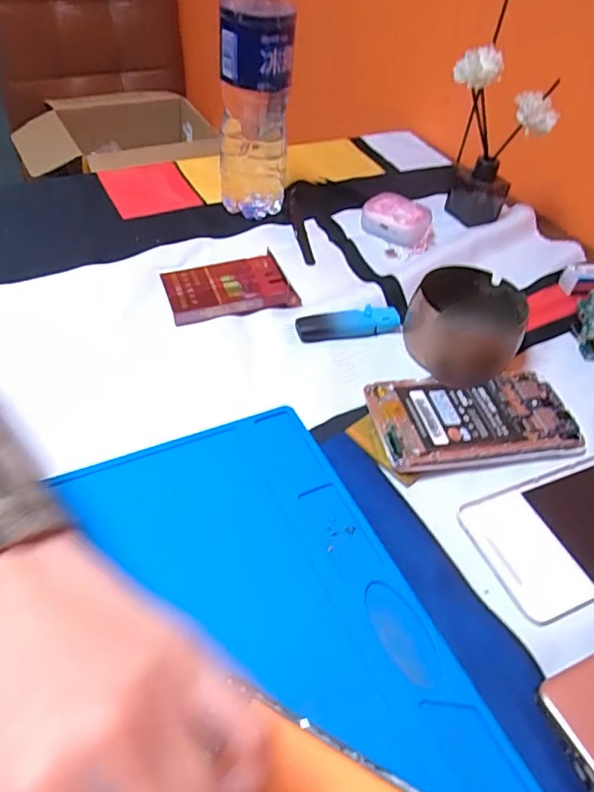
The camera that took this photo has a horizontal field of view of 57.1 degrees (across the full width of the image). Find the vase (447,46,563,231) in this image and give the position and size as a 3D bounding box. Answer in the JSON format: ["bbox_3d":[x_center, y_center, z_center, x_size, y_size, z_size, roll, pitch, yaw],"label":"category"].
[{"bbox_3d":[0.191,-0.247,0.536,0.058,0.144,0.091,-33,58,-31],"label":"vase"}]

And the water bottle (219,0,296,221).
[{"bbox_3d":[-0.036,-0.274,0.487,0.061,0.227,0.065,6,47,-1],"label":"water bottle"}]

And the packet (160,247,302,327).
[{"bbox_3d":[-0.057,-0.089,0.453,0.099,0.018,0.058,-12,50,-17],"label":"packet"}]

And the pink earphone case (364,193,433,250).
[{"bbox_3d":[0.100,-0.175,0.547,0.066,0.029,0.048,23,49,14],"label":"pink earphone case"}]

